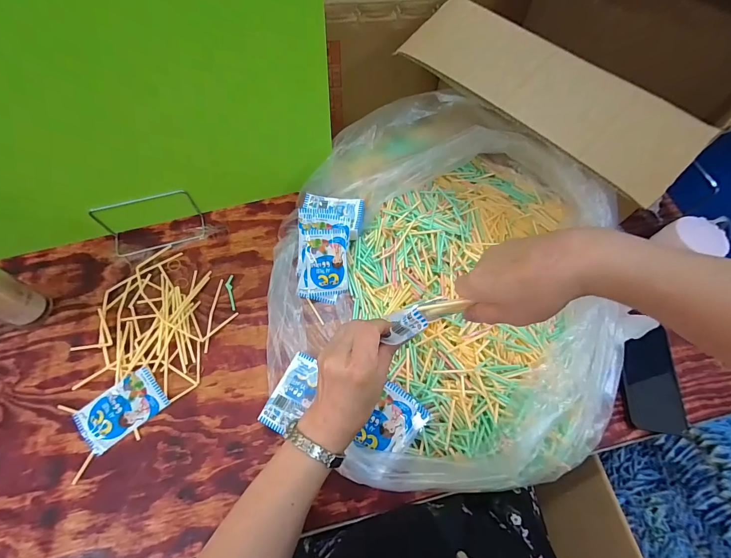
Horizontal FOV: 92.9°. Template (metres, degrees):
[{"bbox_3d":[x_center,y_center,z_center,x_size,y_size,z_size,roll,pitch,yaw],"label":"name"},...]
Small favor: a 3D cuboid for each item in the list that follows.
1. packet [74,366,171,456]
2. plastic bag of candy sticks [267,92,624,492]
[{"bbox_3d":[-0.337,0.180,0.481,0.107,0.016,0.067,-38,71,-16],"label":"packet"},{"bbox_3d":[0.096,-0.005,0.492,0.474,0.166,0.520,0,65,-1],"label":"plastic bag of candy sticks"}]

